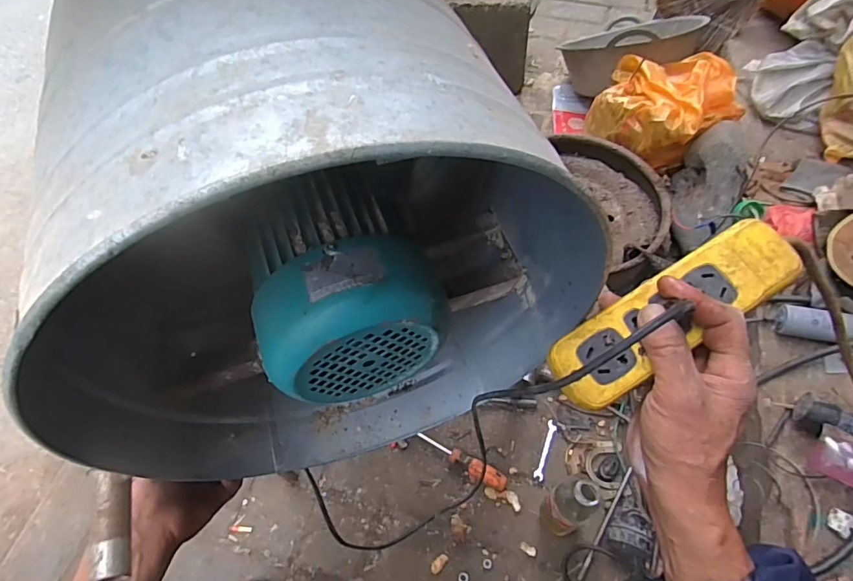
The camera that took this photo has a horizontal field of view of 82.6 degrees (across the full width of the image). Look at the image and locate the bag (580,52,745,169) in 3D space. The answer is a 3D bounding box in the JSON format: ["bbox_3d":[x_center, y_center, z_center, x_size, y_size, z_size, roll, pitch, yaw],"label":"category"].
[{"bbox_3d":[0.556,-0.447,1.160,0.281,0.162,0.296,-30,61,-17],"label":"bag"}]

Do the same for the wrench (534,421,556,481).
[{"bbox_3d":[0.223,0.297,0.905,0.017,0.004,0.114,19,59,13],"label":"wrench"}]

